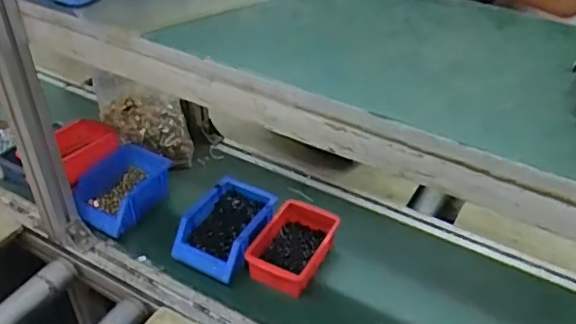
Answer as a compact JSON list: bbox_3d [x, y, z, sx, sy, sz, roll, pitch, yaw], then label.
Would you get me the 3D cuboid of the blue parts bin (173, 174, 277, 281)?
[{"bbox_3d":[-0.091,0.106,0.887,0.114,0.071,0.168,22,43,24],"label":"blue parts bin"}]

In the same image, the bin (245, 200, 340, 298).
[{"bbox_3d":[0.011,0.135,0.875,0.103,0.060,0.165,18,41,20],"label":"bin"}]

